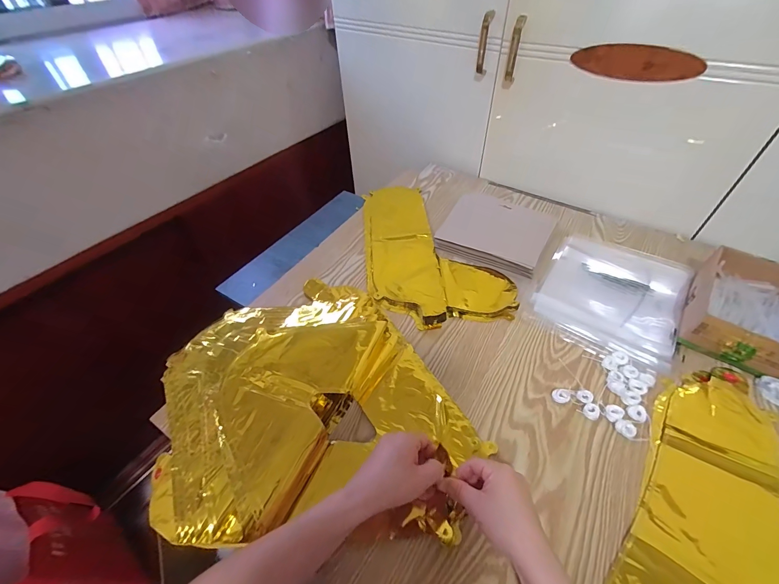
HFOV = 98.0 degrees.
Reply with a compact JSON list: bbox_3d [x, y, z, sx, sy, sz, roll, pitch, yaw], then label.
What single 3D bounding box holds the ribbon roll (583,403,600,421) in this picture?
[{"bbox_3d":[0.264,0.156,0.442,0.019,0.007,0.019,-1,49,1],"label":"ribbon roll"}]

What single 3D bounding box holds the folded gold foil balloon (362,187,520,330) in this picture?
[{"bbox_3d":[0.072,-0.095,0.667,0.235,0.019,0.377,-6,49,-4],"label":"folded gold foil balloon"}]

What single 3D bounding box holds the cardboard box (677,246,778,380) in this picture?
[{"bbox_3d":[0.533,0.023,0.505,0.134,0.067,0.211,32,57,26],"label":"cardboard box"}]

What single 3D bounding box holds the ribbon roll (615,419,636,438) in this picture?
[{"bbox_3d":[0.296,0.172,0.425,0.022,0.008,0.020,-1,49,1],"label":"ribbon roll"}]

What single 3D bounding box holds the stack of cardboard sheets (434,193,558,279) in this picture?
[{"bbox_3d":[0.211,-0.123,0.670,0.189,0.034,0.160,24,54,21],"label":"stack of cardboard sheets"}]

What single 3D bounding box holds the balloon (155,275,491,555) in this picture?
[{"bbox_3d":[-0.113,0.134,0.462,0.386,0.057,0.377,-12,49,-9],"label":"balloon"}]

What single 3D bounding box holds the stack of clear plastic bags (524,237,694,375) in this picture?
[{"bbox_3d":[0.390,-0.002,0.598,0.210,0.013,0.287,29,56,24],"label":"stack of clear plastic bags"}]

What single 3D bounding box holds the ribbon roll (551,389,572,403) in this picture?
[{"bbox_3d":[0.231,0.140,0.455,0.018,0.012,0.020,-33,55,-24],"label":"ribbon roll"}]

